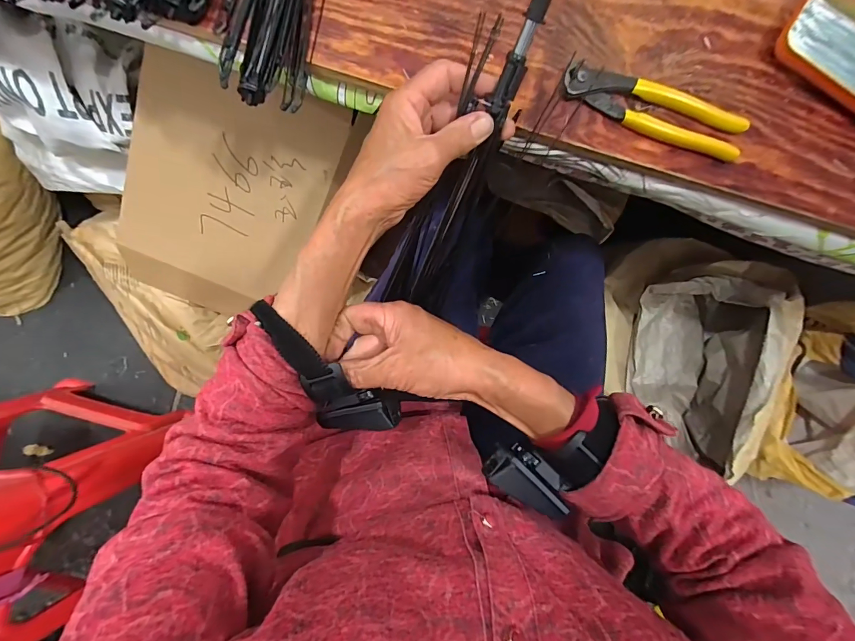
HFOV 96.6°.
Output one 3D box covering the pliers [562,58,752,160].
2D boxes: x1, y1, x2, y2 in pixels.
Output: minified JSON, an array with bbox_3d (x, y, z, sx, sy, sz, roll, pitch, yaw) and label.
[{"bbox_3d":[0.196,-0.183,0.329,0.161,0.013,0.037,20,86,-3],"label":"pliers"}]

